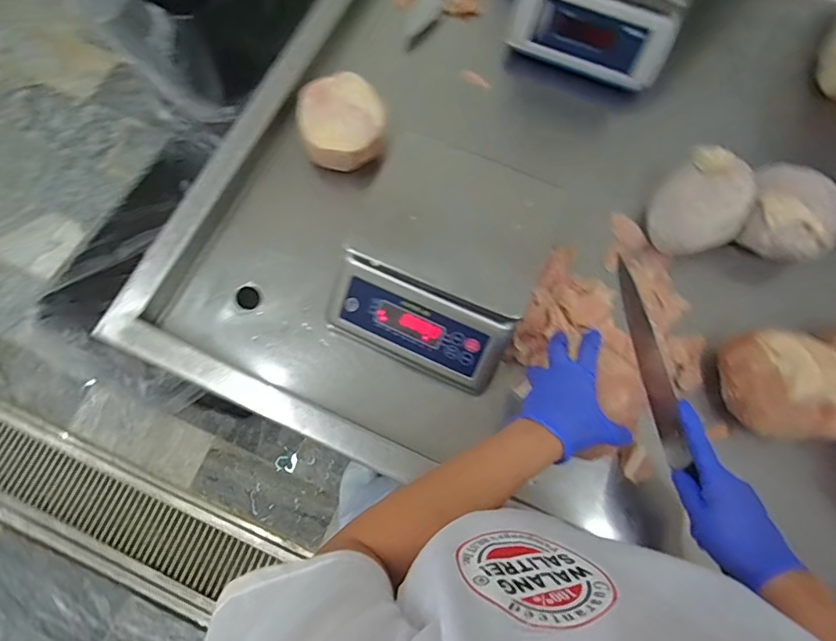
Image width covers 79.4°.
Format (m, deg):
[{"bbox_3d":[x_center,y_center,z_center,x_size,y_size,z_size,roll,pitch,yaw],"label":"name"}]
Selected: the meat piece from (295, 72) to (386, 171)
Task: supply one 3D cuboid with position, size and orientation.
[{"bbox_3d":[-0.105,-0.282,0.718,0.123,0.060,0.133,0,73,-1],"label":"meat piece"}]

